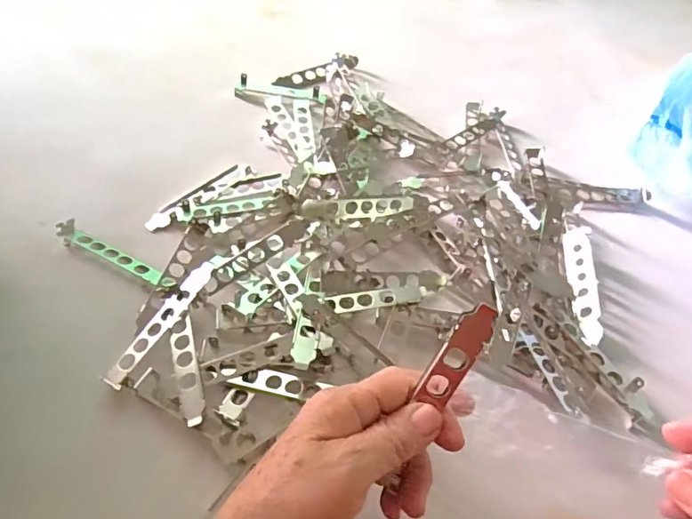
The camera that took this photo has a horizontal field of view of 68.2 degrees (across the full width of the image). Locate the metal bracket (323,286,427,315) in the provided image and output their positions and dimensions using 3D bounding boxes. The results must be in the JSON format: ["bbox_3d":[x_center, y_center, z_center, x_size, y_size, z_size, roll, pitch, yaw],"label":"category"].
[{"bbox_3d":[0.026,0.035,0.431,0.085,0.008,0.015,-6,54,-10],"label":"metal bracket"}]

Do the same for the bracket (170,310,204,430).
[{"bbox_3d":[-0.121,0.082,0.388,0.018,0.009,0.093,-12,55,-14],"label":"bracket"}]

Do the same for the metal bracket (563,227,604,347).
[{"bbox_3d":[0.214,0.021,0.464,0.024,0.008,0.122,-13,53,33],"label":"metal bracket"}]

